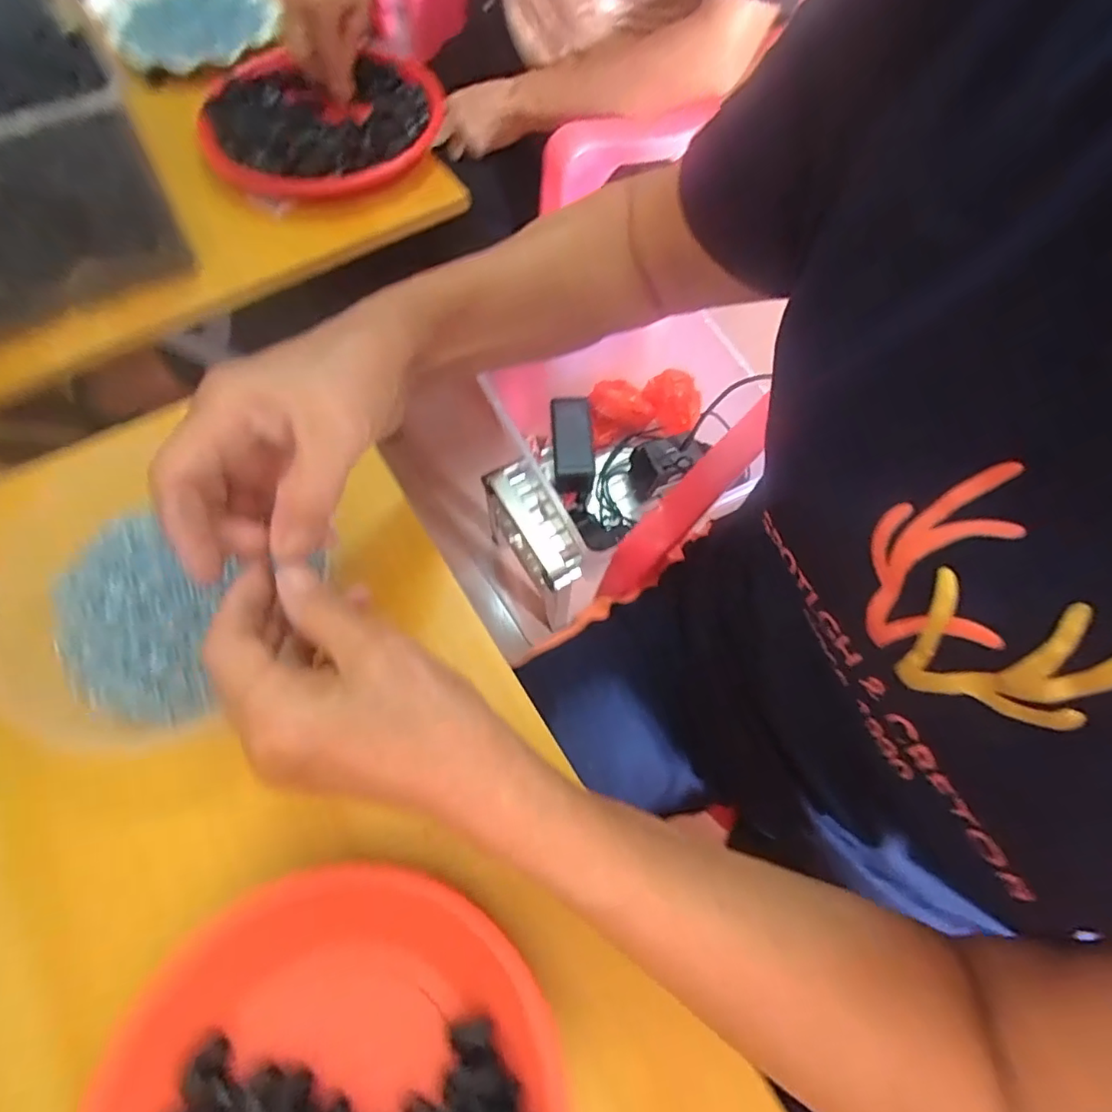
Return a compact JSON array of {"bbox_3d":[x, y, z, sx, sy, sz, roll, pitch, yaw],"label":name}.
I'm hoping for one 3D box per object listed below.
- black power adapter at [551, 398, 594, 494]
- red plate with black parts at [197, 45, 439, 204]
[{"bbox_3d":[0.021,-0.147,0.756,0.051,0.044,0.133,-3,66,-3],"label":"black power adapter"},{"bbox_3d":[-0.240,-0.452,0.587,0.251,0.044,0.227,8,66,2],"label":"red plate with black parts"}]

